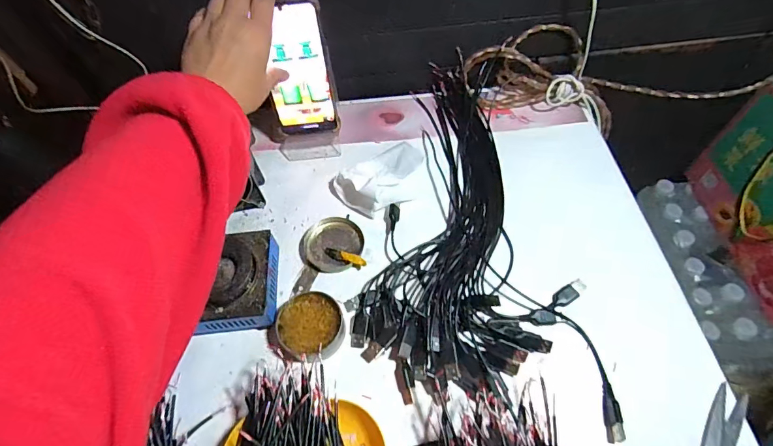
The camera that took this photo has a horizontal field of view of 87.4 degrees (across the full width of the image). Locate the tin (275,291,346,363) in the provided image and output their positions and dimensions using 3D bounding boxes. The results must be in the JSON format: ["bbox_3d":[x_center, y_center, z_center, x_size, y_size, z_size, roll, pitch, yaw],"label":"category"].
[{"bbox_3d":[-0.075,0.100,0.397,0.063,0.034,0.067,-2,60,3],"label":"tin"}]

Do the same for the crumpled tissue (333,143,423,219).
[{"bbox_3d":[-0.002,-0.059,0.491,0.110,0.040,0.072,-35,64,-16],"label":"crumpled tissue"}]

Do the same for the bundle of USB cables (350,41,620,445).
[{"bbox_3d":[0.115,-0.016,0.467,0.240,0.035,0.416,7,60,8],"label":"bundle of USB cables"}]

